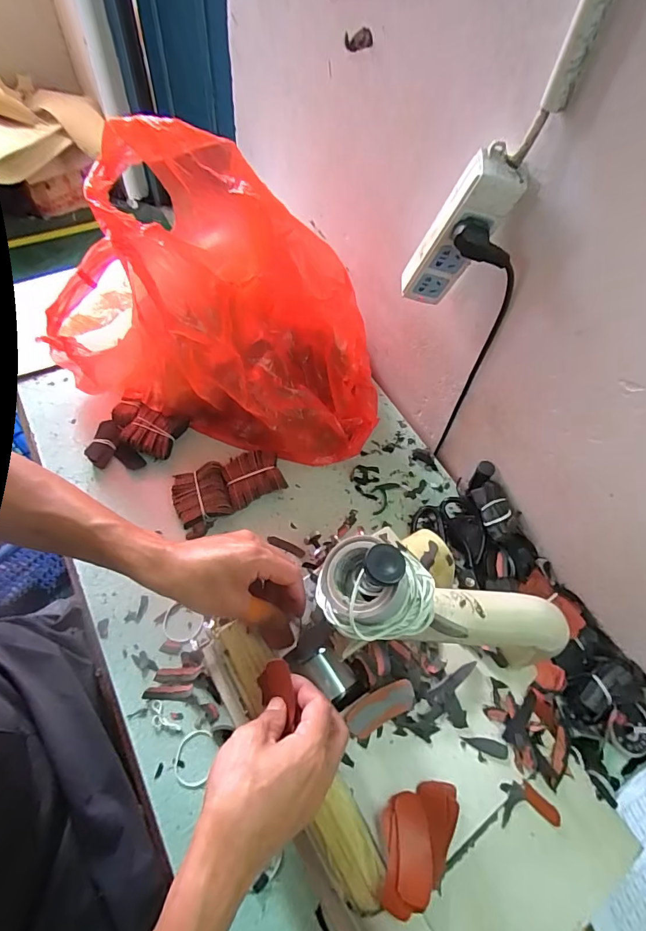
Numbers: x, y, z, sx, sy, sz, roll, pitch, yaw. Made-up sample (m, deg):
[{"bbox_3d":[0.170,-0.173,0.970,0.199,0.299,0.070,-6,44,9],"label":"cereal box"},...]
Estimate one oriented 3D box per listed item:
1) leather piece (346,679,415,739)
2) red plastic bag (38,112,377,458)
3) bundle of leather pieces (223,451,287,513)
[{"bbox_3d":[0.051,0.214,0.399,0.064,0.005,0.028,-25,78,-7],"label":"leather piece"},{"bbox_3d":[-0.131,-0.208,0.628,0.425,0.337,0.234,9,59,1],"label":"red plastic bag"},{"bbox_3d":[-0.102,0.017,0.660,0.089,0.038,0.072,-24,64,-17],"label":"bundle of leather pieces"}]

